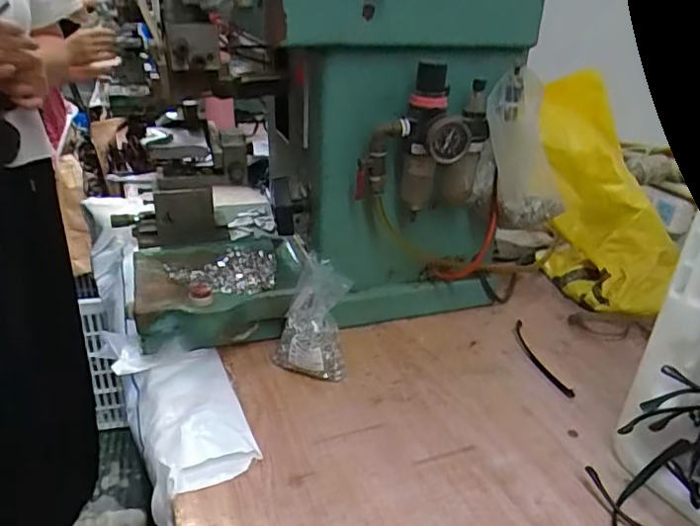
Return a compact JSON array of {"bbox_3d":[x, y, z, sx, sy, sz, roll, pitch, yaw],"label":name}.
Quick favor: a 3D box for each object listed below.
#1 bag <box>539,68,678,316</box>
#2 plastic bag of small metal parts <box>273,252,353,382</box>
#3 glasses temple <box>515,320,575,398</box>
[{"bbox_3d":[0.326,-0.083,0.770,0.118,0.317,0.123,0,-16,-6],"label":"bag"},{"bbox_3d":[-0.036,0.059,0.579,0.064,0.101,0.072,-16,31,-33],"label":"plastic bag of small metal parts"},{"bbox_3d":[0.204,0.100,0.625,0.019,0.007,0.140,-1,26,-7],"label":"glasses temple"}]

